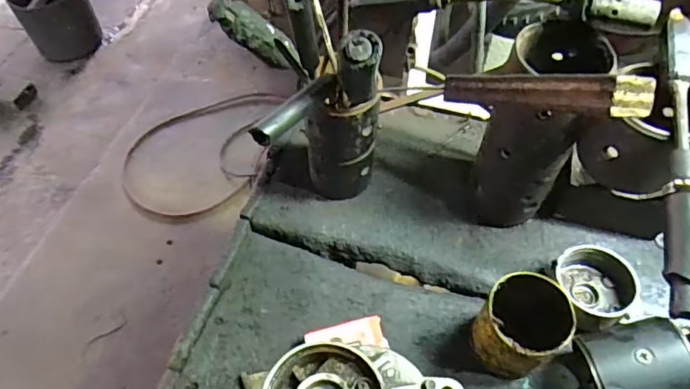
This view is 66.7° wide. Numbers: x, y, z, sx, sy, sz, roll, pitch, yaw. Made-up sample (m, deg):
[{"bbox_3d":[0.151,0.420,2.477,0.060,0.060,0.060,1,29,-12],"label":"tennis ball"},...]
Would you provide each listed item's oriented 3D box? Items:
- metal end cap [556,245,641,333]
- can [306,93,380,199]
[{"bbox_3d":[0.267,0.101,0.565,0.082,0.040,0.086,-11,56,-7],"label":"metal end cap"},{"bbox_3d":[-0.004,-0.059,0.599,0.082,0.171,0.070,-1,55,1],"label":"can"}]

